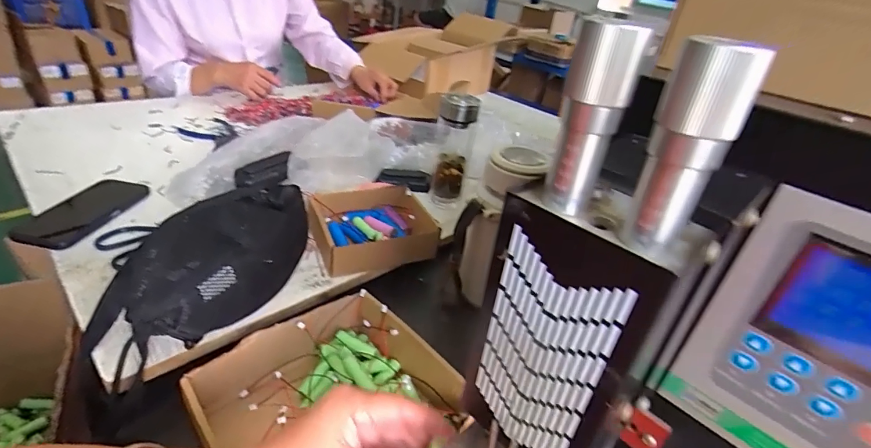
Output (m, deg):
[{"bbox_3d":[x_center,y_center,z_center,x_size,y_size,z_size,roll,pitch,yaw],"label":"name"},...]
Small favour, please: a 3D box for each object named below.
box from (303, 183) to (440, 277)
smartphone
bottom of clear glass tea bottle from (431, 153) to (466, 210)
[{"bbox_3d":[-0.093,0.006,0.634,0.169,0.054,0.143,-6,35,-21],"label":"box"},{"bbox_3d":[-0.484,-0.020,0.606,0.084,0.015,0.168,15,30,-4],"label":"smartphone"},{"bbox_3d":[0.022,-0.079,0.772,0.052,0.087,0.056,7,32,-1],"label":"bottom of clear glass tea bottle"}]

